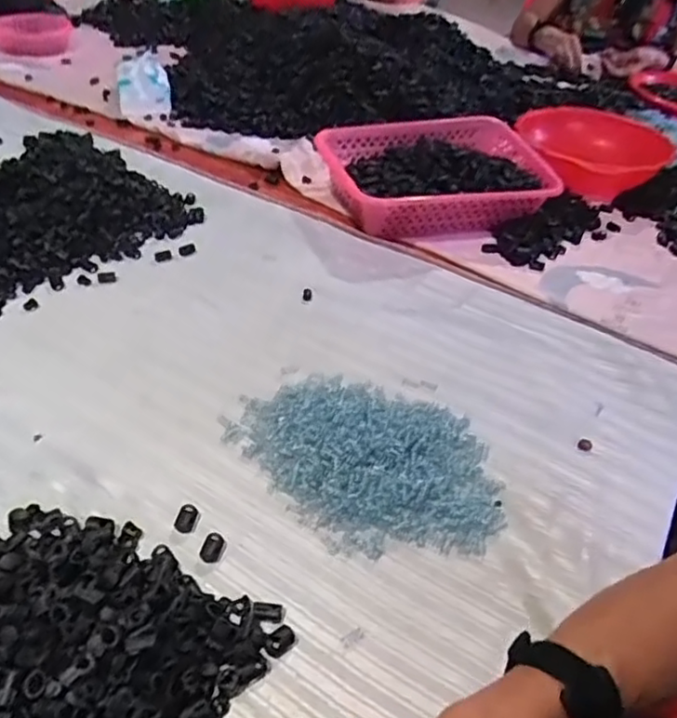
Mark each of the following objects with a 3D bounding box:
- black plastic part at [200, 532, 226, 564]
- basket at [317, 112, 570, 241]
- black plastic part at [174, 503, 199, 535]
[{"bbox_3d":[-0.094,0.140,0.474,0.016,0.007,0.022,14,41,8],"label":"black plastic part"},{"bbox_3d":[0.148,-0.270,0.965,0.345,0.097,0.208,-10,44,-19],"label":"basket"},{"bbox_3d":[-0.118,0.123,0.492,0.015,0.008,0.021,11,41,4],"label":"black plastic part"}]

